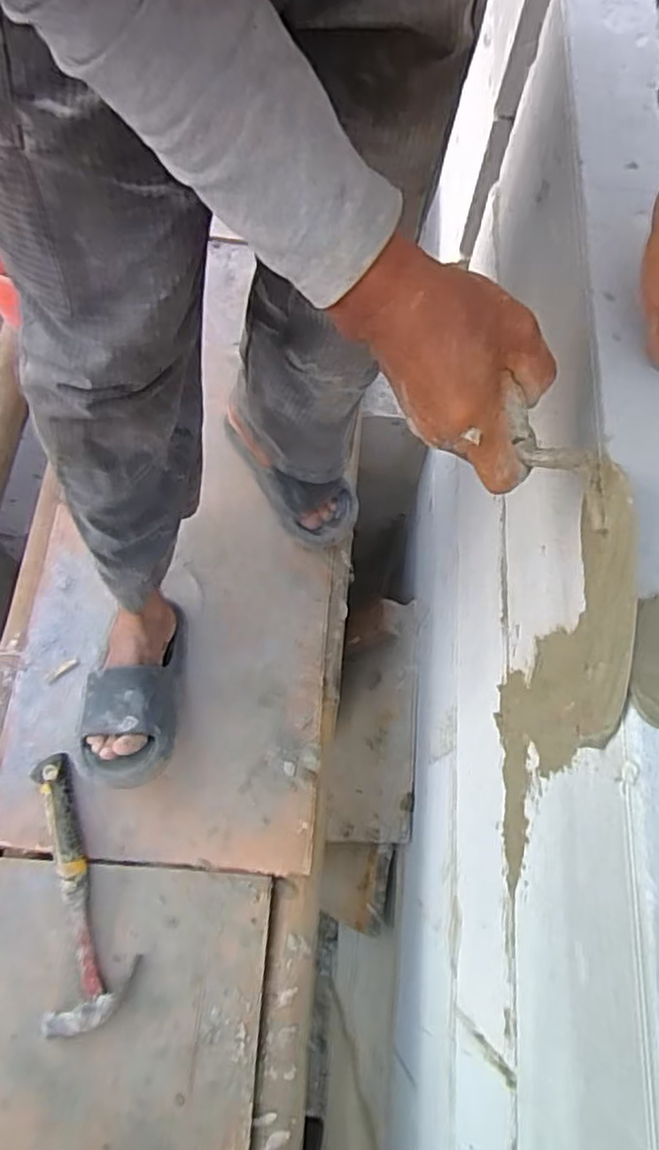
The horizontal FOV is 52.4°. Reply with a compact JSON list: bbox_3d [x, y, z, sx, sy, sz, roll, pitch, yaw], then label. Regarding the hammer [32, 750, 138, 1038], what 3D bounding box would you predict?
[{"bbox_3d":[-0.272,0.338,0.738,0.094,0.029,0.282,-10,69,-7],"label":"hammer"}]

